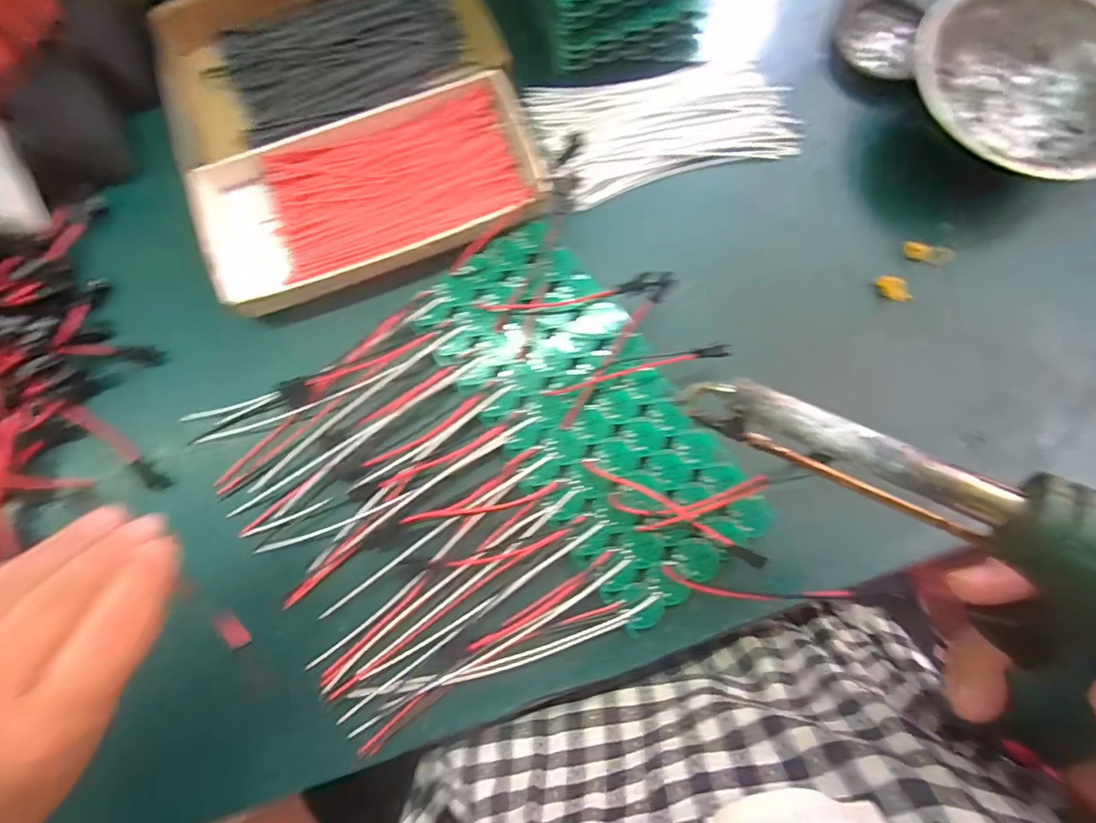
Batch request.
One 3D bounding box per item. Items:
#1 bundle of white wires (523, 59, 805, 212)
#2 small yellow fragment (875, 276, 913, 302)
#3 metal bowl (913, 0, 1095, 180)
[{"bbox_3d":[0.073,-0.176,0.317,0.156,0.021,0.072,-14,79,-3],"label":"bundle of white wires"},{"bbox_3d":[0.200,-0.071,0.292,0.010,0.006,0.020,-35,80,-7],"label":"small yellow fragment"},{"bbox_3d":[0.268,-0.180,0.291,0.118,0.044,0.123,0,78,0],"label":"metal bowl"}]

